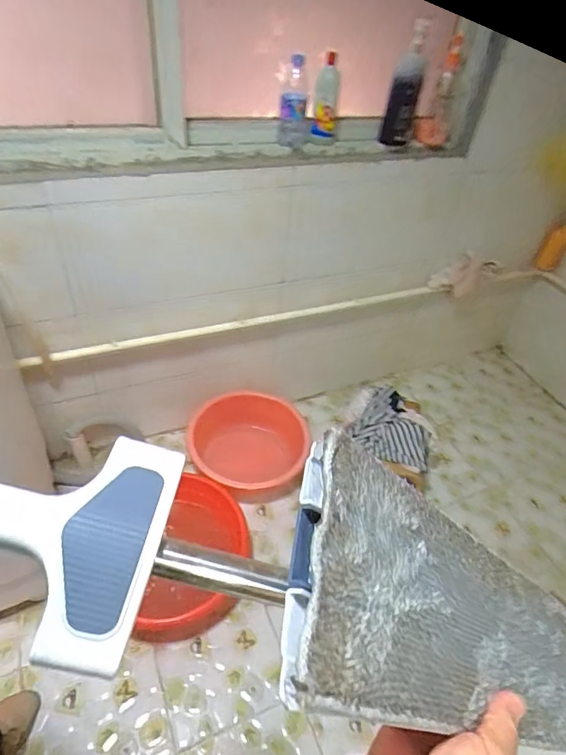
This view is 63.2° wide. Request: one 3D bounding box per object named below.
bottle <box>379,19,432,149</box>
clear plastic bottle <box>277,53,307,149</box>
[{"bbox_3d":[0.327,-0.770,1.232,0.081,0.282,0.072,11,43,6],"label":"bottle"},{"bbox_3d":[0.025,-0.709,1.187,0.071,0.200,0.064,4,43,-1],"label":"clear plastic bottle"}]

